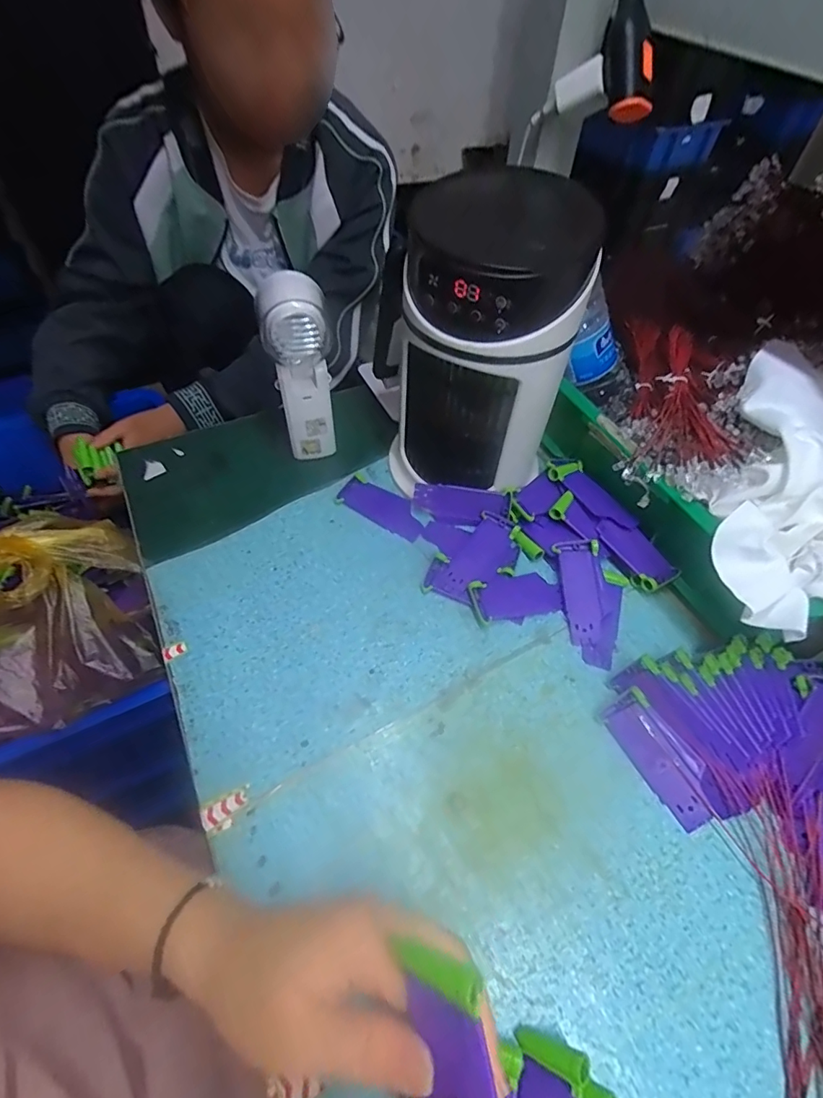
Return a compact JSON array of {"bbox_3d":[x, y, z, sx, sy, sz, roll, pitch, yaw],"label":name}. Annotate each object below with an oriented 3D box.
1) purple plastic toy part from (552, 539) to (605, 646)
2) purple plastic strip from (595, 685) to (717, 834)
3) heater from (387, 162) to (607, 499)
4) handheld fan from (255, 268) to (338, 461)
[{"bbox_3d":[0.142,0.034,0.415,0.034,0.012,0.088,2,66,-1],"label":"purple plastic toy part"},{"bbox_3d":[0.172,0.143,0.345,0.037,0.004,0.087,-38,60,4],"label":"purple plastic strip"},{"bbox_3d":[0.053,-0.150,0.412,0.143,0.235,0.111,8,54,4],"label":"heater"},{"bbox_3d":[-0.098,-0.153,0.450,0.053,0.164,0.060,-12,55,-11],"label":"handheld fan"}]

